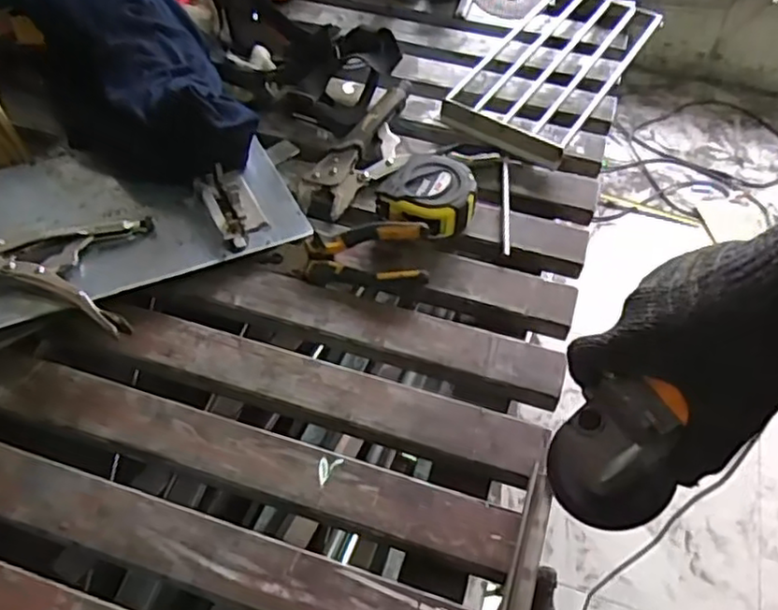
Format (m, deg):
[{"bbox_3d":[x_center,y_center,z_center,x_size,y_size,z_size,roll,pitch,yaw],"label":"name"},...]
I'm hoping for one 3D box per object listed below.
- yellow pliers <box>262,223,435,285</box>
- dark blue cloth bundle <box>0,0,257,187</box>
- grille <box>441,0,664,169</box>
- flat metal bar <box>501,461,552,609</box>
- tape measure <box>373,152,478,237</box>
[{"bbox_3d":[-0.041,-0.043,0.618,0.155,0.023,0.057,-6,81,10],"label":"yellow pliers"},{"bbox_3d":[-0.317,-0.320,0.745,0.178,0.112,0.474,-23,58,-18],"label":"dark blue cloth bundle"},{"bbox_3d":[0.207,-0.306,0.817,0.165,0.030,0.365,29,58,18],"label":"grille"},{"bbox_3d":[0.097,0.184,0.468,0.018,0.006,0.143,18,56,8],"label":"flat metal bar"},{"bbox_3d":[0.040,-0.105,0.647,0.090,0.048,0.081,18,55,10],"label":"tape measure"}]

